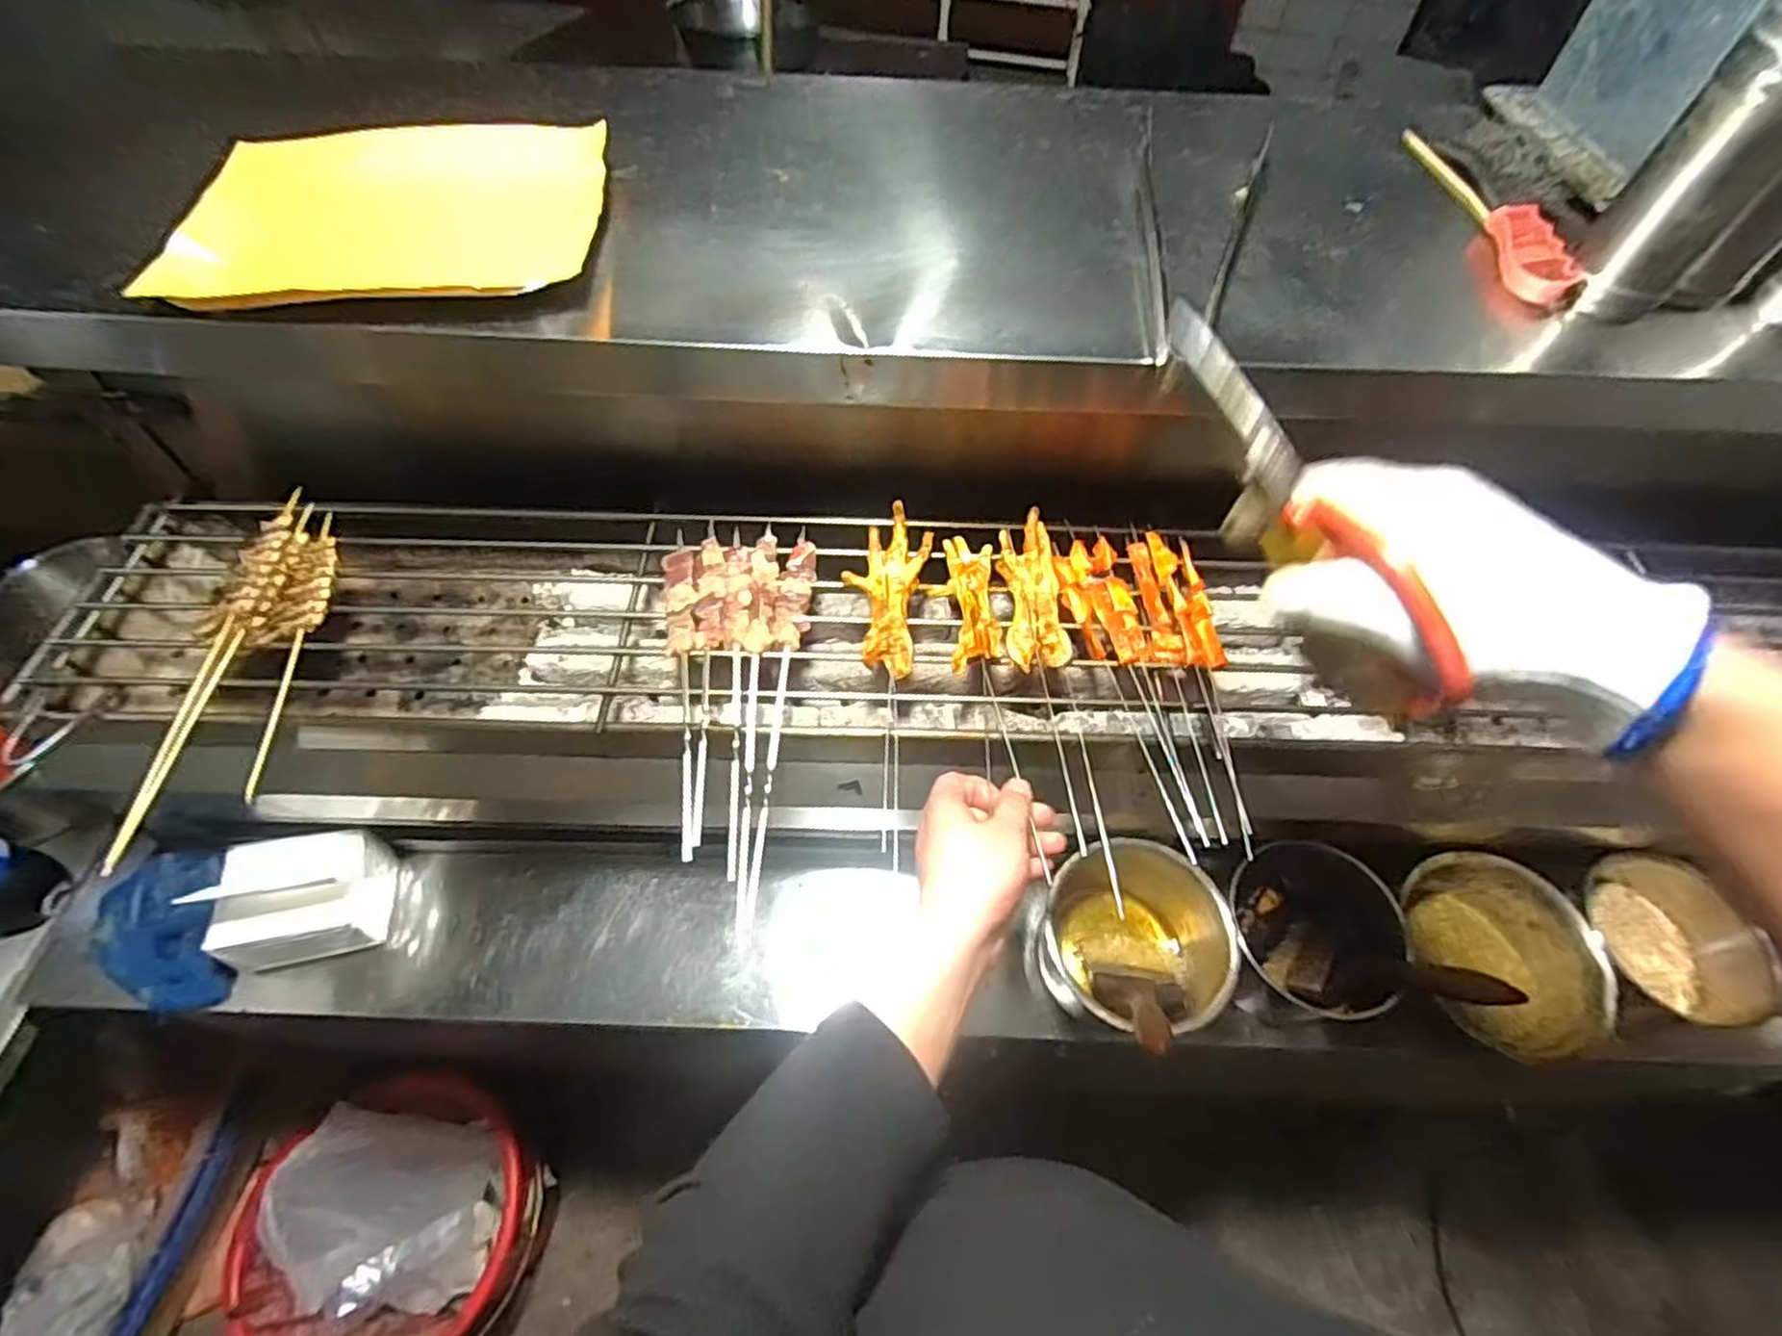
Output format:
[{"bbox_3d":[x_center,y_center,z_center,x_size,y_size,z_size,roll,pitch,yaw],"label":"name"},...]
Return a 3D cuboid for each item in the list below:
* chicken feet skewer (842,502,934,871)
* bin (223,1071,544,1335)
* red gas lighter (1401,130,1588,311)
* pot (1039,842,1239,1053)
[{"bbox_3d":[-0.008,-0.003,0.547,0.059,0.031,0.273,5,58,1],"label":"chicken feet skewer"},{"bbox_3d":[-0.616,0.735,1.004,0.308,0.264,0.286,1,58,-1],"label":"bin"},{"bbox_3d":[0.442,-0.346,0.564,0.036,0.029,0.240,3,58,0],"label":"red gas lighter"},{"bbox_3d":[0.193,0.213,0.602,0.150,0.123,0.138,1,58,-1],"label":"pot"}]

